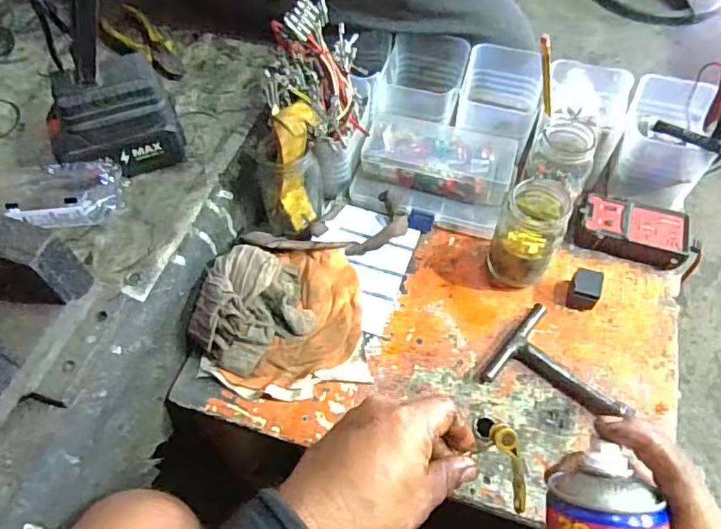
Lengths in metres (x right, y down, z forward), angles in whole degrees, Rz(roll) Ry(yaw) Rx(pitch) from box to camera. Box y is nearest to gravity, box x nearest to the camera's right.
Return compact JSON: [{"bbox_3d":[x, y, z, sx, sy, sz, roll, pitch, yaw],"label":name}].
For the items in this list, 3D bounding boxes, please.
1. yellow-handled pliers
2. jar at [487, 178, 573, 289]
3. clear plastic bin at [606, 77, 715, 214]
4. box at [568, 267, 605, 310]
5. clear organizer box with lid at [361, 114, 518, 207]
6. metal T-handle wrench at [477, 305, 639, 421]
[{"bbox_3d":[-0.257,-0.258,0.655,0.133,0.019,0.058,40,66,22],"label":"yellow-handled pliers"},{"bbox_3d":[0.160,-0.025,0.534,0.057,0.113,0.052,0,58,0],"label":"jar"},{"bbox_3d":[0.330,-0.134,0.608,0.087,0.074,0.118,16,60,10],"label":"clear plastic bin"},{"bbox_3d":[0.222,0.024,0.548,0.026,0.034,0.034,13,59,8],"label":"box"},{"bbox_3d":[0.087,-0.120,0.610,0.160,0.030,0.078,16,60,10],"label":"clear organizer box with lid"},{"bbox_3d":[0.185,0.101,0.506,0.116,0.021,0.094,36,65,20],"label":"metal T-handle wrench"}]

